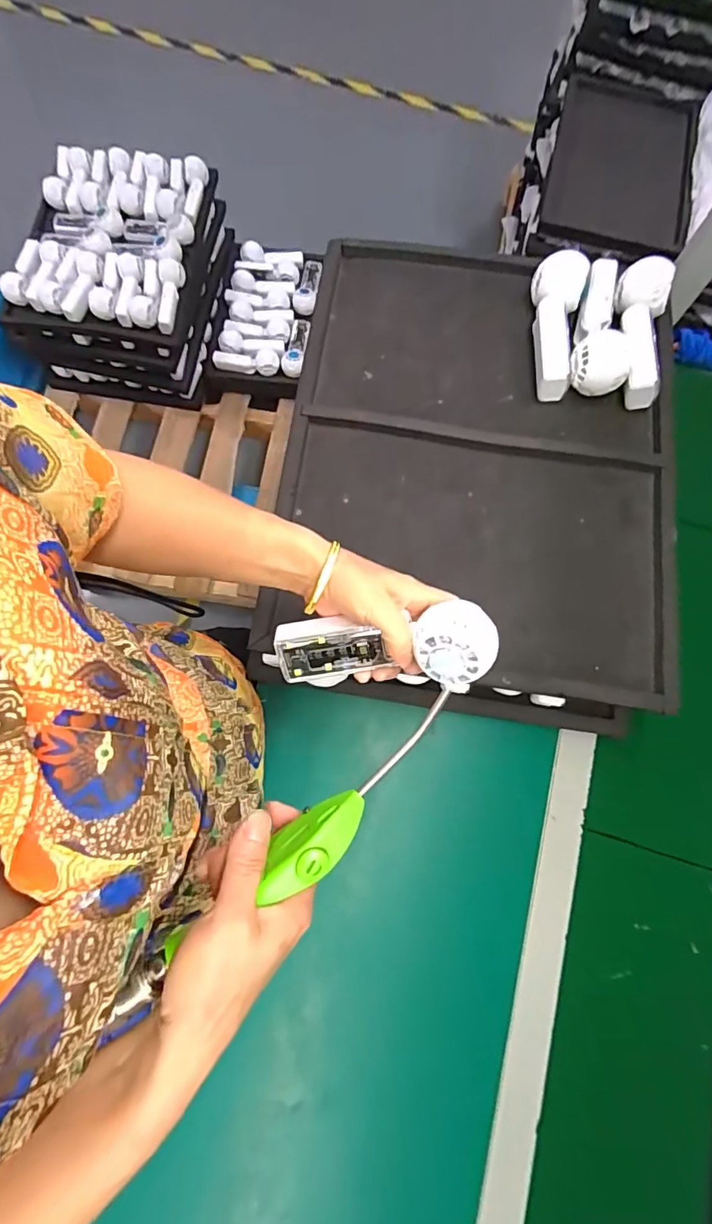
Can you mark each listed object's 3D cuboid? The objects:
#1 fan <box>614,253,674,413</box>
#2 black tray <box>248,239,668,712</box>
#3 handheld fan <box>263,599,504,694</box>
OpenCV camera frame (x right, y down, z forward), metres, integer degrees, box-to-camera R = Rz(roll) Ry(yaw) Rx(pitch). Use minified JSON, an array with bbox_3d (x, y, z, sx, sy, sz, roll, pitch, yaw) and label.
[{"bbox_3d":[0.316,-0.316,0.552,0.059,0.042,0.162,14,75,2],"label":"fan"},{"bbox_3d":[0.142,-0.161,0.538,0.420,0.039,0.483,8,75,1],"label":"black tray"},{"bbox_3d":[0.021,0.028,0.393,0.173,0.042,0.058,-4,113,17],"label":"handheld fan"}]

